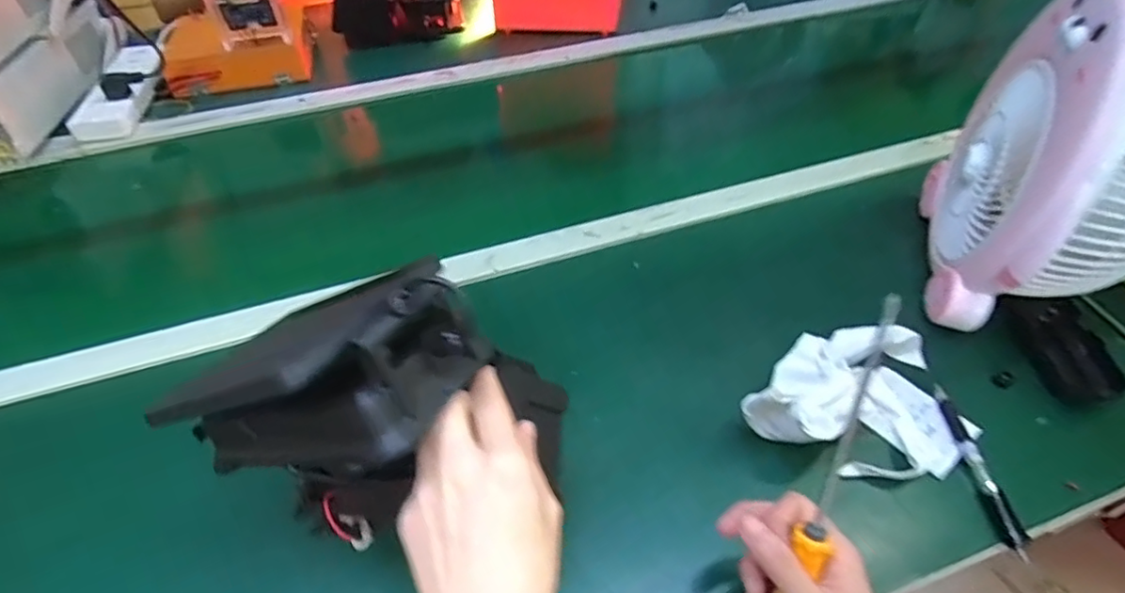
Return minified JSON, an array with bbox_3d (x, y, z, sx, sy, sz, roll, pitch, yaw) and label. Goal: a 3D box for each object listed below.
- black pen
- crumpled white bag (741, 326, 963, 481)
[{"bbox_3d":[0.329,0.132,0.474,0.015,0.013,0.140,-3,47,0],"label":"black pen"},{"bbox_3d":[0.256,0.084,0.497,0.161,0.062,0.142,-37,56,-28],"label":"crumpled white bag"}]

